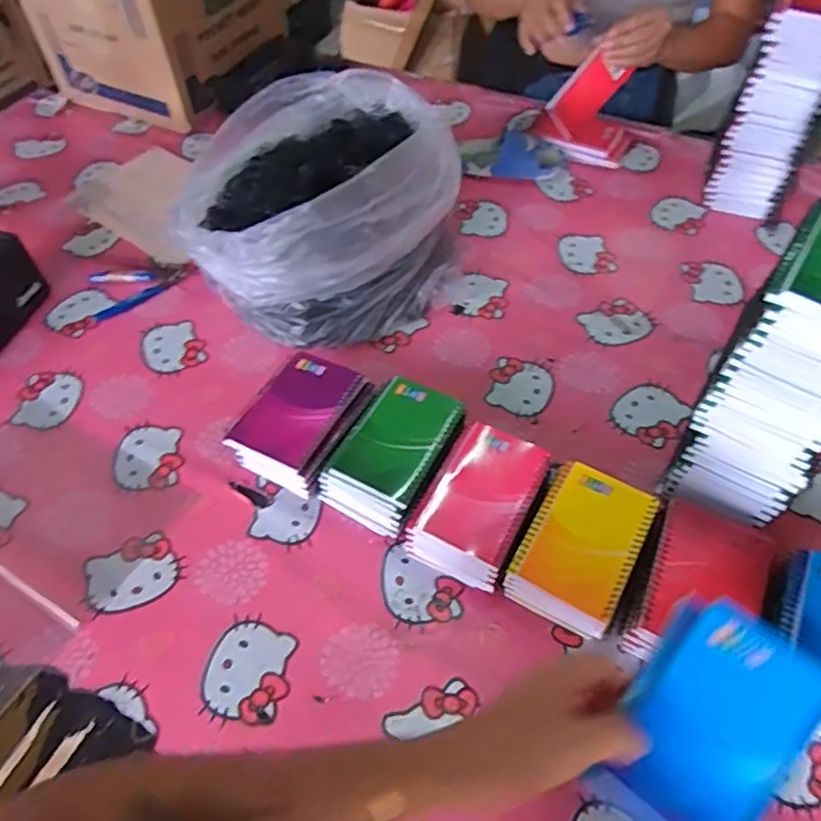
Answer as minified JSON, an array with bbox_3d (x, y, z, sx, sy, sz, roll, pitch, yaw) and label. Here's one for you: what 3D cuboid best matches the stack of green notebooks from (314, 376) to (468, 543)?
[{"bbox_3d":[-0.014,0.042,0.647,0.101,0.062,0.149,25,56,20],"label":"stack of green notebooks"}]

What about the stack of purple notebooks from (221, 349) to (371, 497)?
[{"bbox_3d":[-0.108,0.014,0.671,0.104,0.061,0.127,21,55,17],"label":"stack of purple notebooks"}]

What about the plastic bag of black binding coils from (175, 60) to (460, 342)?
[{"bbox_3d":[-0.109,-0.262,0.811,0.320,0.184,0.337,-7,51,-4],"label":"plastic bag of black binding coils"}]

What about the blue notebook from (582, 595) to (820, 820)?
[{"bbox_3d":[0.178,0.191,0.390,0.091,0.007,0.142,34,88,24],"label":"blue notebook"}]

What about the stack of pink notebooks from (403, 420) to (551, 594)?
[{"bbox_3d":[0.064,0.089,0.610,0.091,0.057,0.142,24,56,19],"label":"stack of pink notebooks"}]

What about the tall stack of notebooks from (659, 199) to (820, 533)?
[{"bbox_3d":[0.305,-0.012,0.539,0.096,0.287,0.123,29,59,21],"label":"tall stack of notebooks"}]

